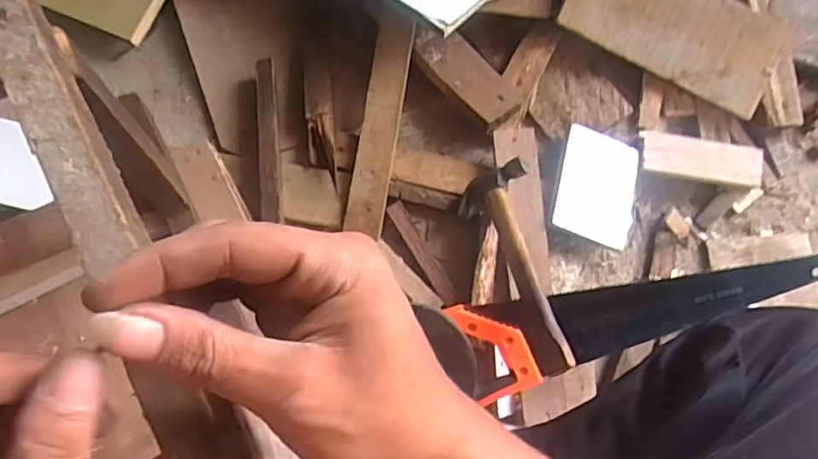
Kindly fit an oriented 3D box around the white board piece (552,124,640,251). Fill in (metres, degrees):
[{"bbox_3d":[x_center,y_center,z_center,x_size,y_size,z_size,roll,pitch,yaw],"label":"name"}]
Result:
[{"bbox_3d":[0.236,-0.050,0.746,0.112,0.011,0.127,17,85,-17],"label":"white board piece"}]

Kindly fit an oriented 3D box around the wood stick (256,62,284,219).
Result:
[{"bbox_3d":[-0.173,-0.110,0.749,0.022,0.039,0.214,-6,72,-4],"label":"wood stick"}]

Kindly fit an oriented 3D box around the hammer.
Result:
[{"bbox_3d":[0.125,0.035,0.662,0.078,0.059,0.250,-13,56,-6],"label":"hammer"}]

